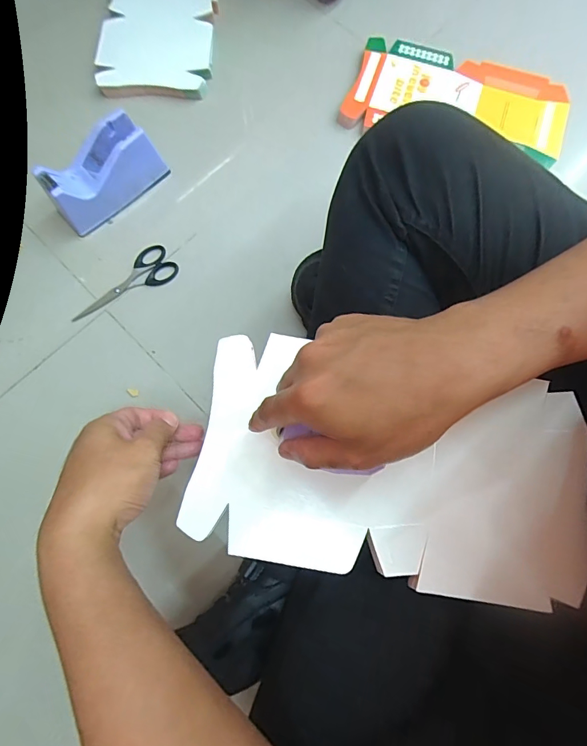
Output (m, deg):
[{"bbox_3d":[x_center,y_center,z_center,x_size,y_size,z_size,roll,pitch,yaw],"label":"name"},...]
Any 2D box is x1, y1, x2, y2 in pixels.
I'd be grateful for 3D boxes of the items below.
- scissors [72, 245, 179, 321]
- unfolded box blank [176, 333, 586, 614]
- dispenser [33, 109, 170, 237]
[{"bbox_3d":[-0.235,-0.120,0.554,0.151,0.004,0.061,-37,79,-9],"label":"scissors"},{"bbox_3d":[0.085,0.074,0.322,0.317,0.020,0.172,9,76,0],"label":"unfolded box blank"},{"bbox_3d":[-0.263,-0.277,0.556,0.157,0.079,0.069,-43,80,-10],"label":"dispenser"}]

